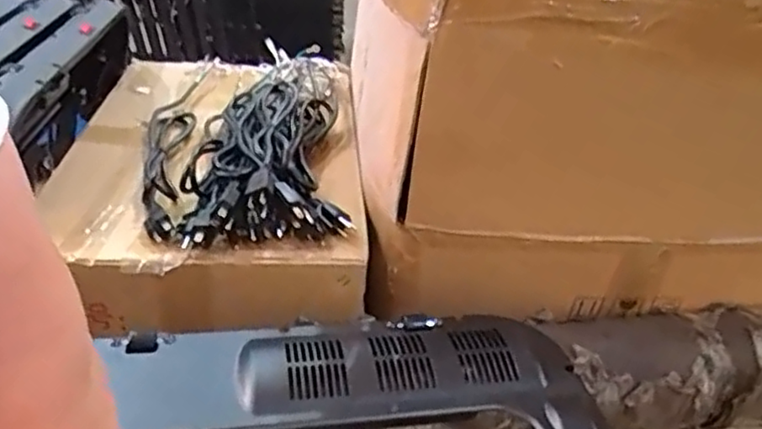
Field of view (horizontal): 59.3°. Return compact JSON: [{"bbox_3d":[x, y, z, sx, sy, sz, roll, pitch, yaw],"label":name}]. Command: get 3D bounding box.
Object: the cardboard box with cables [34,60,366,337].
[{"bbox_3d":[-0.203,-0.088,0.846,0.329,0.097,0.543,1,31,-7],"label":"cardboard box with cables"}]

